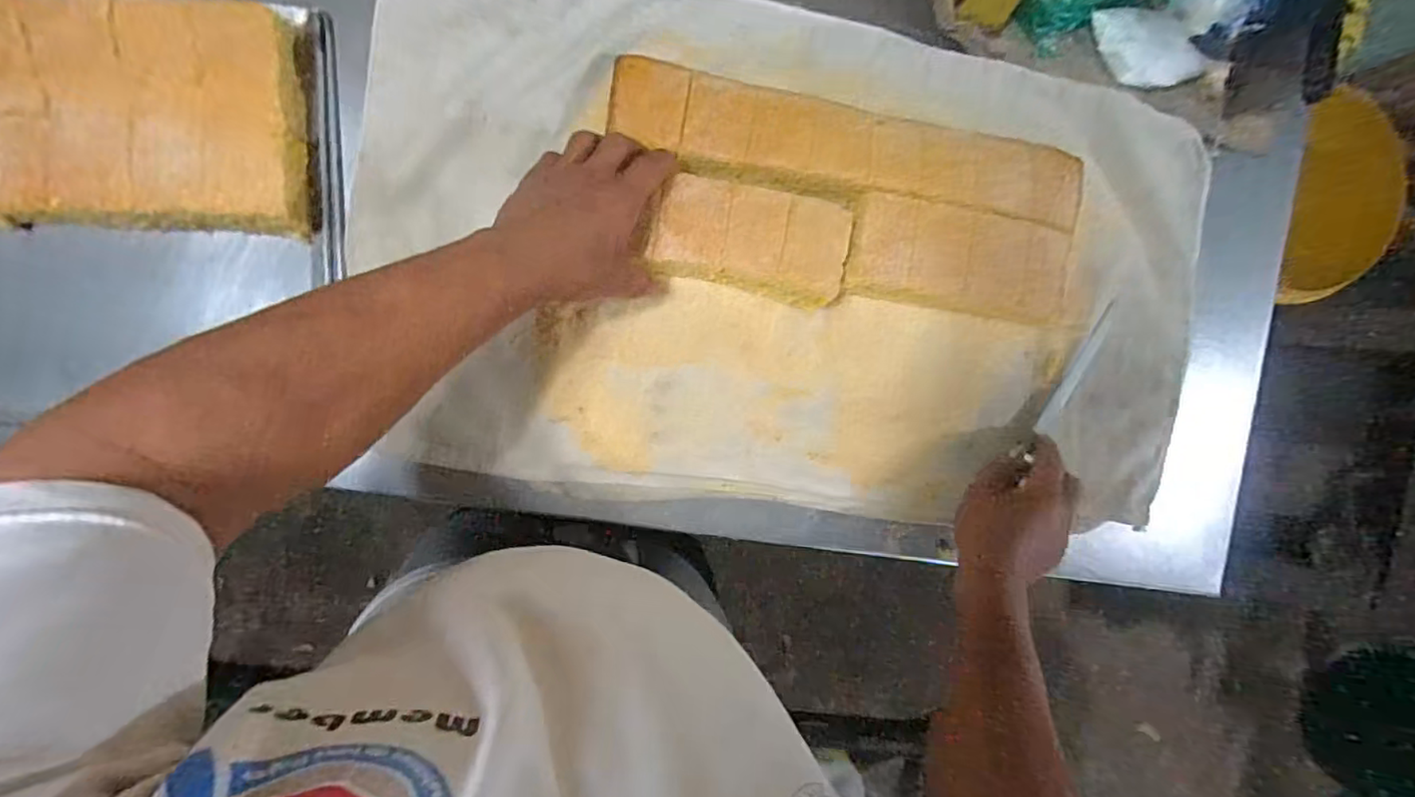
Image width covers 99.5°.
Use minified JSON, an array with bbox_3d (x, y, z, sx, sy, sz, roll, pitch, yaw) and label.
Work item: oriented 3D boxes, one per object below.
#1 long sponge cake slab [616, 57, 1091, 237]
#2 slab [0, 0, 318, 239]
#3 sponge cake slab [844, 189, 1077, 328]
[{"bbox_3d":[0.124,-0.211,0.516,0.421,0.042,0.088,9,94,-8],"label":"long sponge cake slab"},{"bbox_3d":[-0.425,-0.207,0.446,0.225,0.046,0.160,0,95,-7],"label":"slab"},{"bbox_3d":[0.218,-0.122,0.536,0.221,0.049,0.090,7,94,-8],"label":"sponge cake slab"}]

